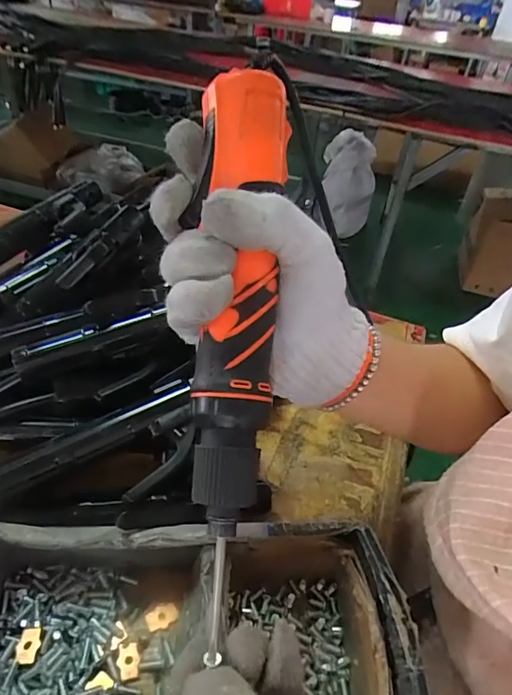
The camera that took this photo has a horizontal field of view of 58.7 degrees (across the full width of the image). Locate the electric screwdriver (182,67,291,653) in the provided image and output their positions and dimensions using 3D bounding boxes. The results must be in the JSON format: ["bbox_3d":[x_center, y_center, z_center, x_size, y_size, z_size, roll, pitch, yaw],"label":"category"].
[{"bbox_3d":[-0.010,-0.012,0.224,0.046,0.033,0.259,3,78,-4],"label":"electric screwdriver"}]

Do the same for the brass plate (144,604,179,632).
[{"bbox_3d":[-0.062,0.177,0.301,0.020,0.004,0.013,-15,45,-24],"label":"brass plate"}]

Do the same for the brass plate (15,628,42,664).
[{"bbox_3d":[-0.136,0.178,0.273,0.013,0.004,0.020,4,41,-4],"label":"brass plate"}]

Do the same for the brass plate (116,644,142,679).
[{"bbox_3d":[-0.079,0.193,0.282,0.013,0.004,0.019,-1,41,-9],"label":"brass plate"}]

